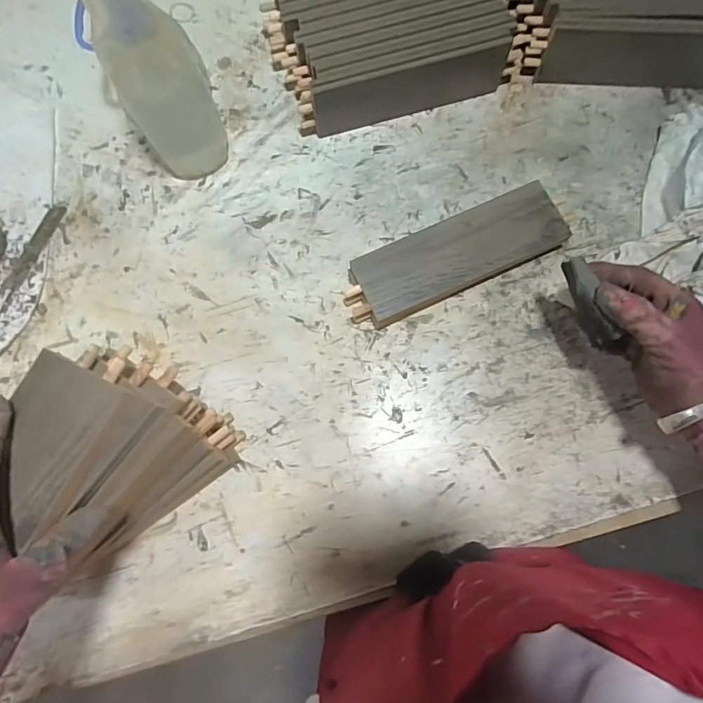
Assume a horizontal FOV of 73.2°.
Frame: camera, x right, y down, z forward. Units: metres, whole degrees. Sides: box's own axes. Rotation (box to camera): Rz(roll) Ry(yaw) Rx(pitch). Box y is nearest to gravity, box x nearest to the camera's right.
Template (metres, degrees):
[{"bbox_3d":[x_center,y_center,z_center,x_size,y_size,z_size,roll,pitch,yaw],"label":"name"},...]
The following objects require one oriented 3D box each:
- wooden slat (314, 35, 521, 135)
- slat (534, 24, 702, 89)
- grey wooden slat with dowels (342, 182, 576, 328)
[{"bbox_3d":[0.062,-0.271,0.489,0.203,0.065,0.013,-17,78,-2],"label":"wooden slat"},{"bbox_3d":[0.308,-0.307,0.493,0.208,0.065,0.017,1,78,2],"label":"slat"},{"bbox_3d":[0.100,-0.092,0.461,0.219,0.035,0.071,-25,78,-4],"label":"grey wooden slat with dowels"}]

